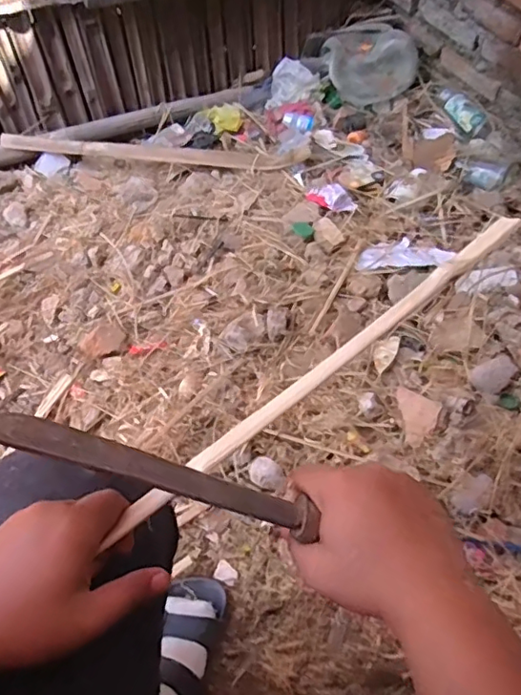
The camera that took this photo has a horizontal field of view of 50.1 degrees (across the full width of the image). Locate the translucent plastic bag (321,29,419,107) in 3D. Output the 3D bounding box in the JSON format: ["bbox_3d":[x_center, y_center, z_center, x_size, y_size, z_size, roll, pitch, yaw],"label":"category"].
[{"bbox_3d":[0.278,-0.722,1.430,0.237,0.099,0.189,7,54,8],"label":"translucent plastic bag"}]

